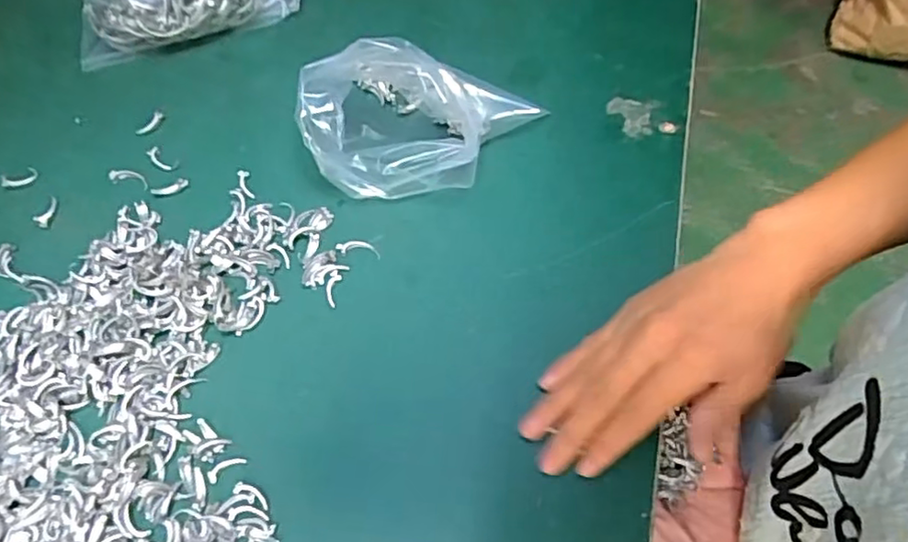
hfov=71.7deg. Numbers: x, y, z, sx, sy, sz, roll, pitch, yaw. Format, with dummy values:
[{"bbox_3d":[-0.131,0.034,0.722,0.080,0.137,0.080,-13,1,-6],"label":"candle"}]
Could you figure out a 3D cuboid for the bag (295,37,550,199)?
[{"bbox_3d":[-0.018,-0.097,0.378,0.139,0.070,0.087,0,64,1],"label":"bag"}]

